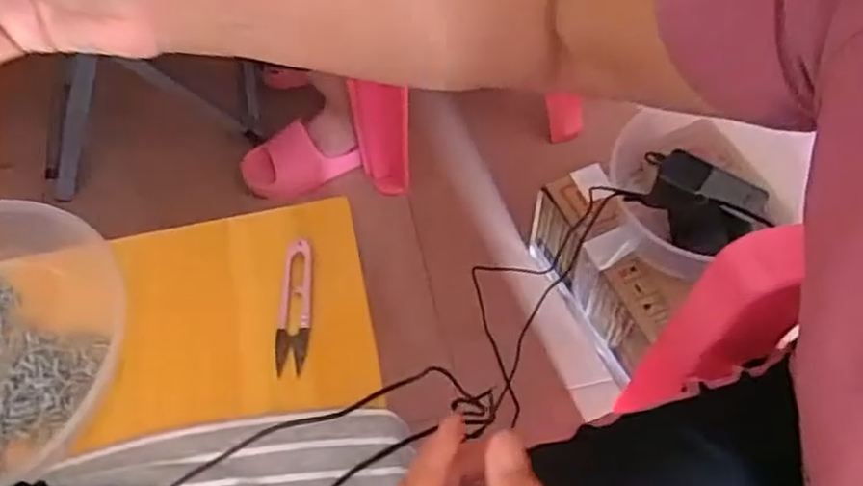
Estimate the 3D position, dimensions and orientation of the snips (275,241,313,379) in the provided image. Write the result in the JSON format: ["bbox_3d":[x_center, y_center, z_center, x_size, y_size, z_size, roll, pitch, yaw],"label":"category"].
[{"bbox_3d":[-0.098,0.044,0.501,0.024,0.006,0.098,0,67,6],"label":"snips"}]

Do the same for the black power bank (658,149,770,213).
[{"bbox_3d":[0.350,-0.075,0.873,0.131,0.029,0.044,20,86,5],"label":"black power bank"}]

